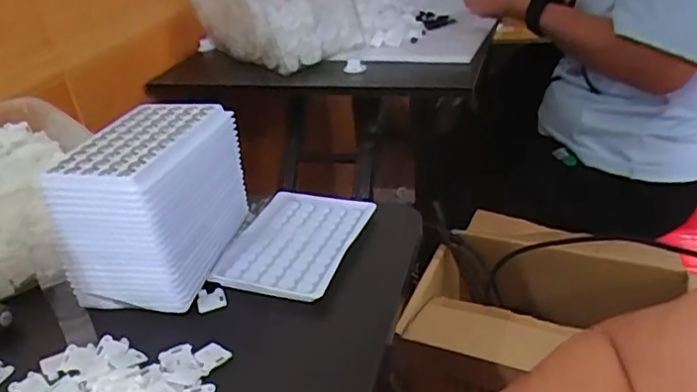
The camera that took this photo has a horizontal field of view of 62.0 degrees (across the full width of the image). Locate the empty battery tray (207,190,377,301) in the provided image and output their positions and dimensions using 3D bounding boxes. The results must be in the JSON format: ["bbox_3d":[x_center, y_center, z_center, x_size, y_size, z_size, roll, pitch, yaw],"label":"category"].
[{"bbox_3d":[-0.044,0.037,0.484,0.096,0.012,0.126,5,33,19],"label":"empty battery tray"}]

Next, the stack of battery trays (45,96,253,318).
[{"bbox_3d":[-0.151,0.003,0.458,0.095,0.108,0.129,4,32,16],"label":"stack of battery trays"}]

